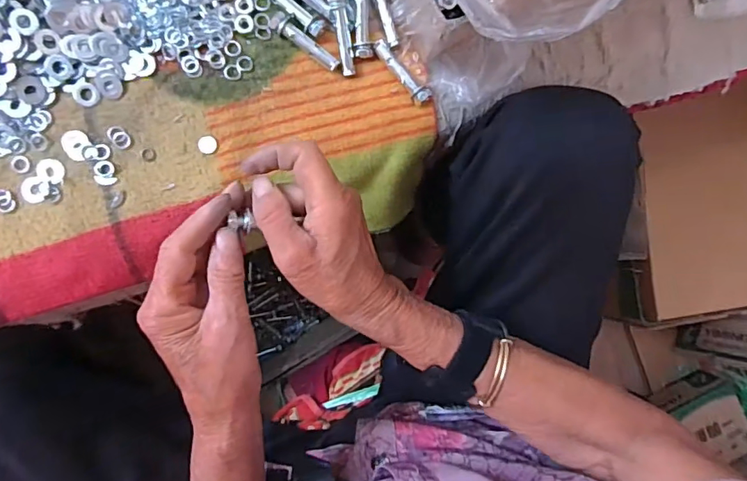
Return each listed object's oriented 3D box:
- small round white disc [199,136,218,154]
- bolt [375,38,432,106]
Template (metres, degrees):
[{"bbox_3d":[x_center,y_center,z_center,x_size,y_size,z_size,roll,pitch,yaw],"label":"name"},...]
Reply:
[{"bbox_3d":[-0.121,-0.070,0.367,0.013,0.004,0.013,0,91,-8],"label":"small round white disc"},{"bbox_3d":[0.022,-0.128,0.382,0.014,0.009,0.057,-44,96,-5],"label":"bolt"}]

